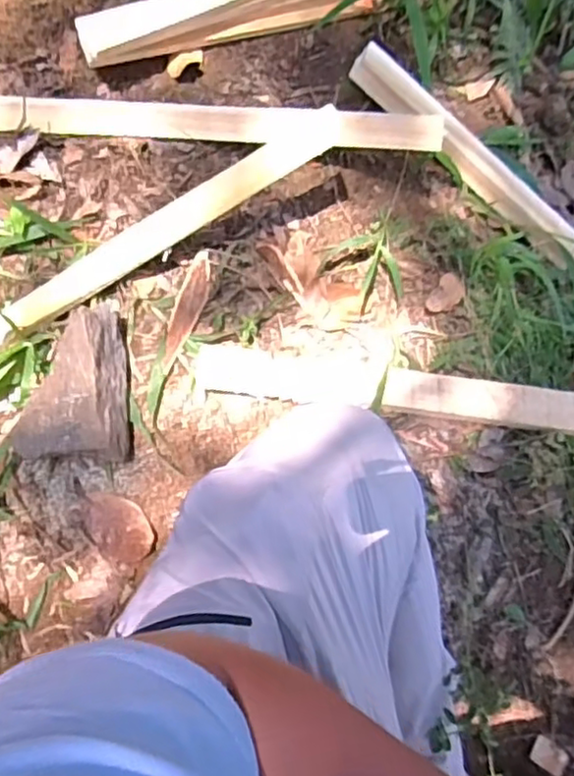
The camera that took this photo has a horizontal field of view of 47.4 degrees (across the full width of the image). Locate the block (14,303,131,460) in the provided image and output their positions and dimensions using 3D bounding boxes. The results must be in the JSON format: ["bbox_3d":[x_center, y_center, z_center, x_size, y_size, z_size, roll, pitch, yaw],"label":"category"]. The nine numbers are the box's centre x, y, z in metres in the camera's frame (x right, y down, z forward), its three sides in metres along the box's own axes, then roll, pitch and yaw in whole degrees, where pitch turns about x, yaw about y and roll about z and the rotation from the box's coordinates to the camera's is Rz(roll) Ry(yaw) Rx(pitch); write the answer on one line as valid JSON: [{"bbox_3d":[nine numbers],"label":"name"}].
[{"bbox_3d":[-0.244,0.000,0.742,0.116,0.078,0.174,-9,85,17],"label":"block"}]

